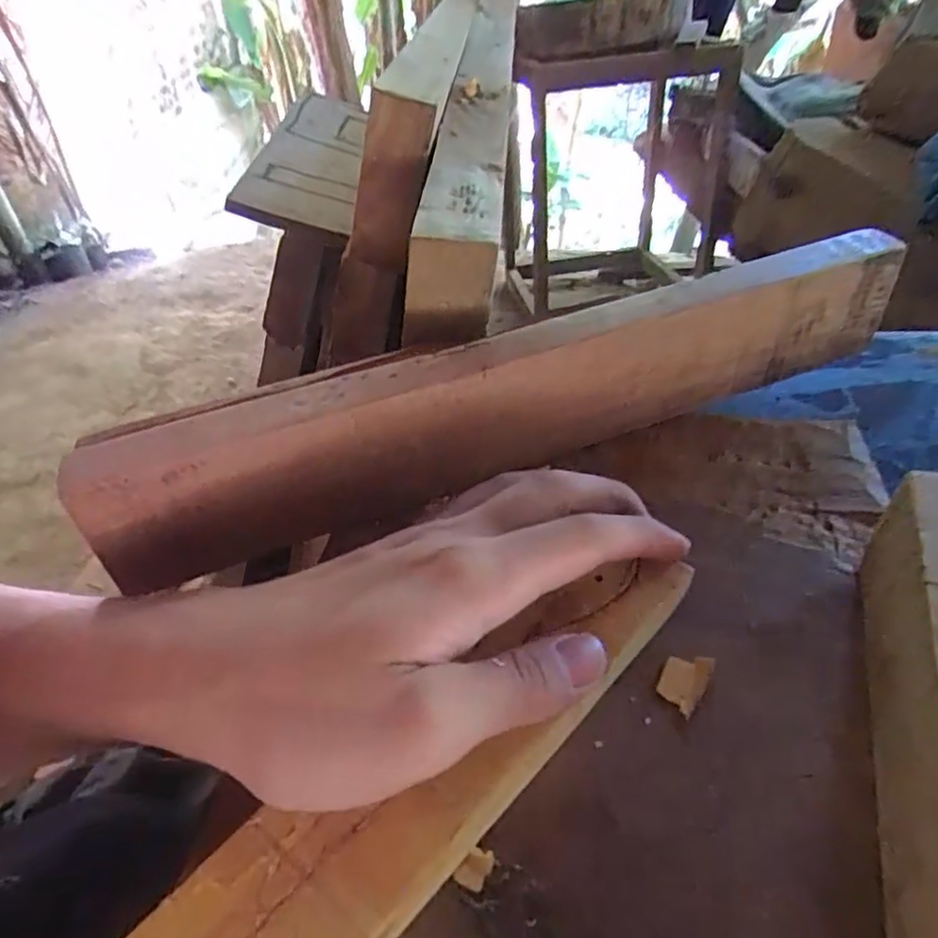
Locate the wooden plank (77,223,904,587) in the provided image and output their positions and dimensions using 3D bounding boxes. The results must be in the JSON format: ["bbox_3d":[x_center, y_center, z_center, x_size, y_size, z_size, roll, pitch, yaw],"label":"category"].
[{"bbox_3d":[0.028,-0.028,0.270,0.334,0.065,0.019,-18,45,-16],"label":"wooden plank"}]

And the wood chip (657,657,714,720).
[{"bbox_3d":[0.068,0.066,0.211,0.013,0.004,0.022,23,49,26],"label":"wood chip"}]

